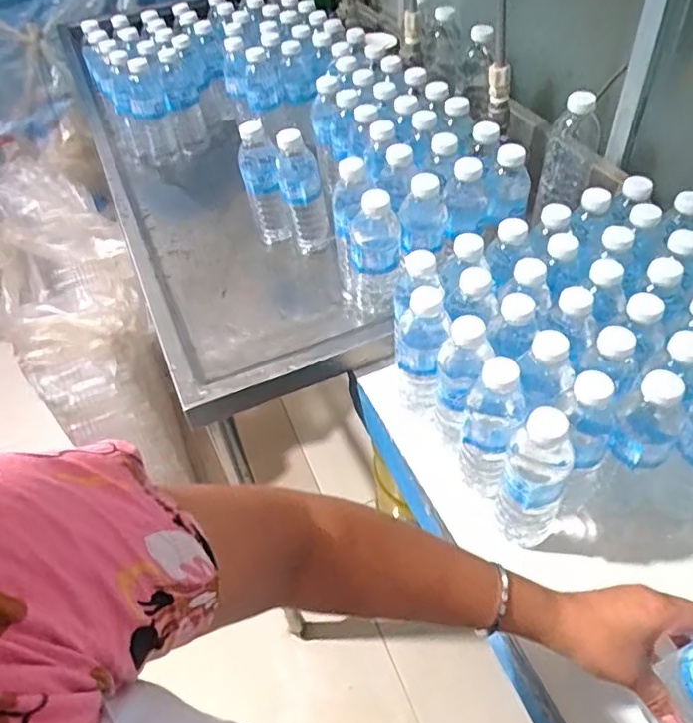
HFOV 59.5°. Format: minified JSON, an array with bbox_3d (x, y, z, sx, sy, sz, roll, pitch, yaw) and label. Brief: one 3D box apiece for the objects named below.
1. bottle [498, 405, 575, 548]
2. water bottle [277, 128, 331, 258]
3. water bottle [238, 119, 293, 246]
[{"bbox_3d":[0.166,0.111,0.539,0.055,0.174,0.048,14,50,17],"label":"bottle"},{"bbox_3d":[-0.059,-0.225,0.838,0.052,0.182,0.058,-15,48,-9],"label":"water bottle"},{"bbox_3d":[-0.120,-0.246,0.871,0.052,0.186,0.068,-13,47,-8],"label":"water bottle"}]

